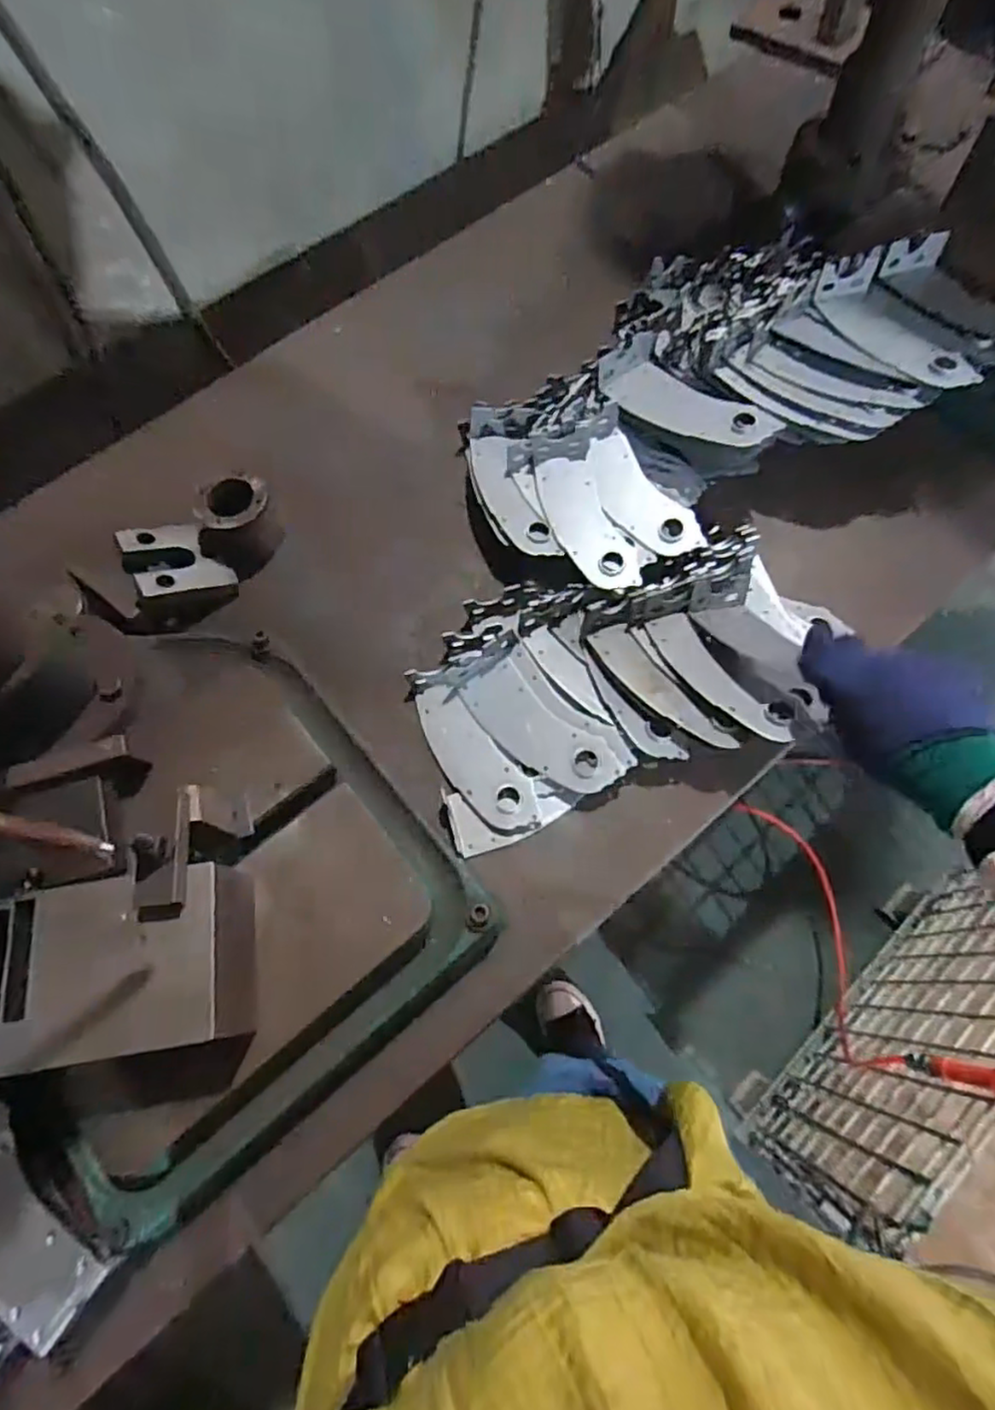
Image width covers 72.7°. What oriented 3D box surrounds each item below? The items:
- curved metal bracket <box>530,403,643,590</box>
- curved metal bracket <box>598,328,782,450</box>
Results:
[{"bbox_3d":[0.088,-0.209,0.688,0.089,0.022,0.195,-5,70,1],"label":"curved metal bracket"},{"bbox_3d":[0.188,-0.311,0.689,0.086,0.033,0.191,-41,73,-12],"label":"curved metal bracket"}]

